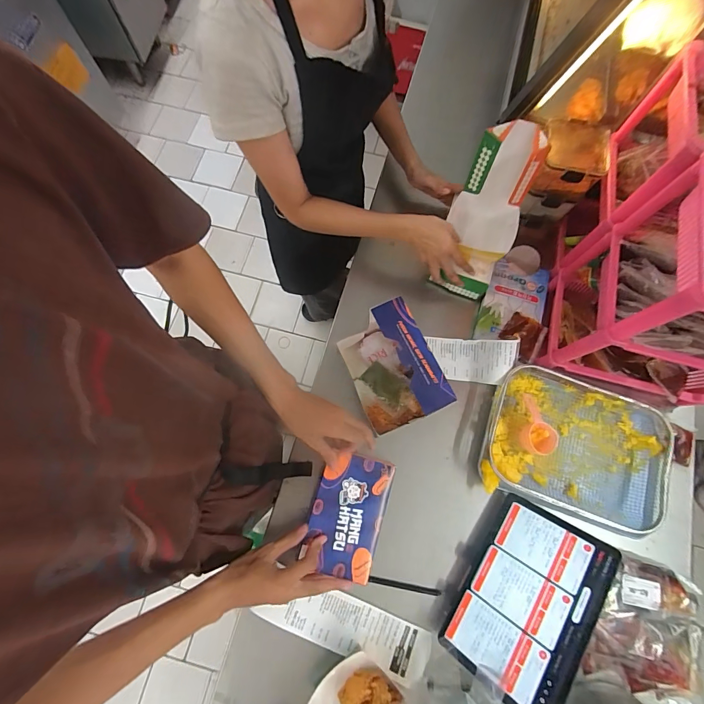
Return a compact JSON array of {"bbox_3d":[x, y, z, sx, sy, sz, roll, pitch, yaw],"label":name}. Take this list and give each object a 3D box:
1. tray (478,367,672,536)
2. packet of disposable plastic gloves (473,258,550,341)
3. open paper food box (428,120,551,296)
[{"bbox_3d":[0.381,0.163,0.627,0.297,0.053,0.222,18,75,3],"label":"tray"},{"bbox_3d":[0.311,-0.089,0.706,0.115,0.026,0.175,20,75,4],"label":"packet of disposable plastic gloves"},{"bbox_3d":[0.246,-0.242,0.657,0.117,0.297,0.110,7,36,0],"label":"open paper food box"}]

